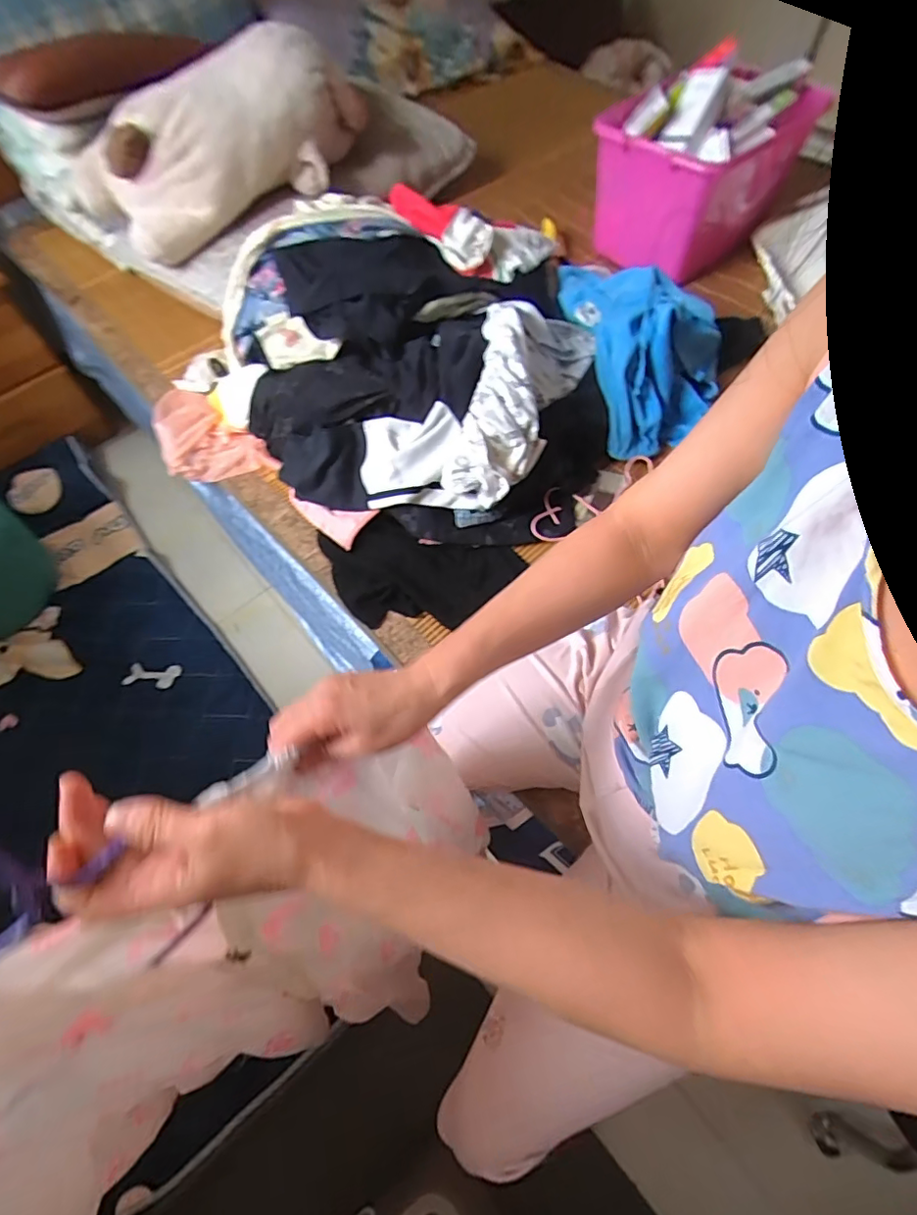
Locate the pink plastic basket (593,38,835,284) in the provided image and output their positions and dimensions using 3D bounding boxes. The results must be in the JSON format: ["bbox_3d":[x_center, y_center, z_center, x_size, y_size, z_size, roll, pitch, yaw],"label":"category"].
[{"bbox_3d":[0.418,-0.789,0.982,0.302,0.233,0.252,-31,64,-13],"label":"pink plastic basket"}]

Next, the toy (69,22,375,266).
[{"bbox_3d":[-0.396,-0.816,0.931,0.226,0.178,0.484,41,70,22],"label":"toy"}]

